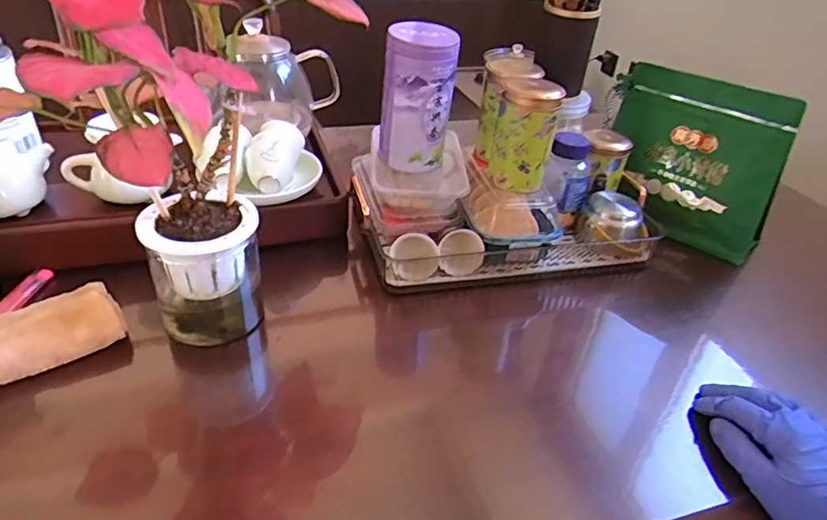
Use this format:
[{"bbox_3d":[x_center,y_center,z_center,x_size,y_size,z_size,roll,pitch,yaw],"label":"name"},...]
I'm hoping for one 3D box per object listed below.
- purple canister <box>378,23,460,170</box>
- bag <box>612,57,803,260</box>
[{"bbox_3d":[0.003,-0.187,0.659,0.066,0.158,0.080,-22,43,-32],"label":"purple canister"},{"bbox_3d":[0.382,-0.139,0.775,0.226,0.203,0.069,29,42,30],"label":"bag"}]

